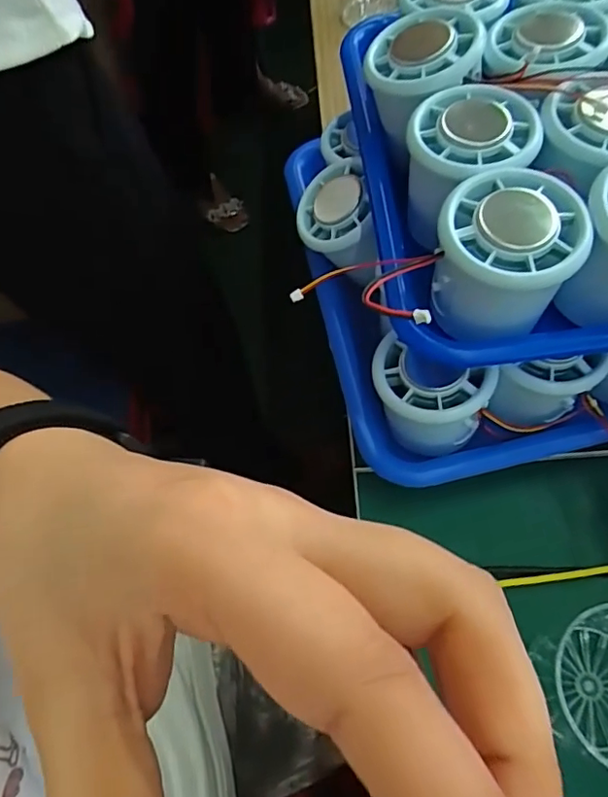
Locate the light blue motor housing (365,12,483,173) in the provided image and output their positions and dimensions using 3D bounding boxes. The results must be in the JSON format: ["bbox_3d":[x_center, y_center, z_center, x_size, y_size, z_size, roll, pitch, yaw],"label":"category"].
[{"bbox_3d":[0.058,-0.159,0.284,0.051,0.051,0.054,-1,63,2],"label":"light blue motor housing"}]

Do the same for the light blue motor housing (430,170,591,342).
[{"bbox_3d":[0.083,-0.057,0.235,0.053,0.049,0.053,-1,63,2],"label":"light blue motor housing"}]

